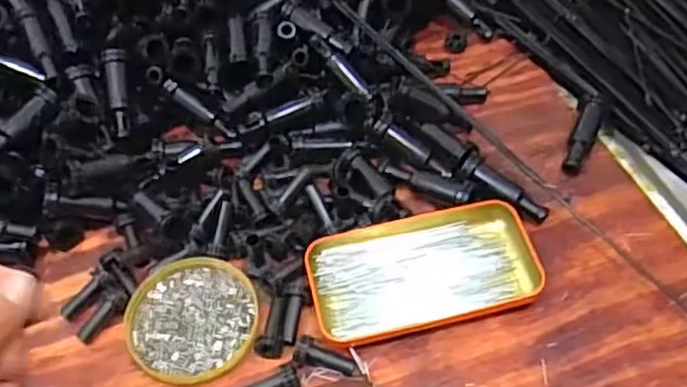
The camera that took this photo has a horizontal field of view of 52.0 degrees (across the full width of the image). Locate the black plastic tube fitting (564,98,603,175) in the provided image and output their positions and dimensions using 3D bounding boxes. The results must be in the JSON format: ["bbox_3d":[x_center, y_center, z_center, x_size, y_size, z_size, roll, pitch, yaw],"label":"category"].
[{"bbox_3d":[0.176,-0.044,0.515,0.016,0.016,0.067,17,56,16],"label":"black plastic tube fitting"}]

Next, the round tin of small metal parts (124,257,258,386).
[{"bbox_3d":[-0.096,0.078,0.446,0.080,0.009,0.084,-2,53,3],"label":"round tin of small metal parts"}]

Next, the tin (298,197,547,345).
[{"bbox_3d":[0.050,0.048,0.455,0.141,0.017,0.074,-12,53,-5],"label":"tin"}]

